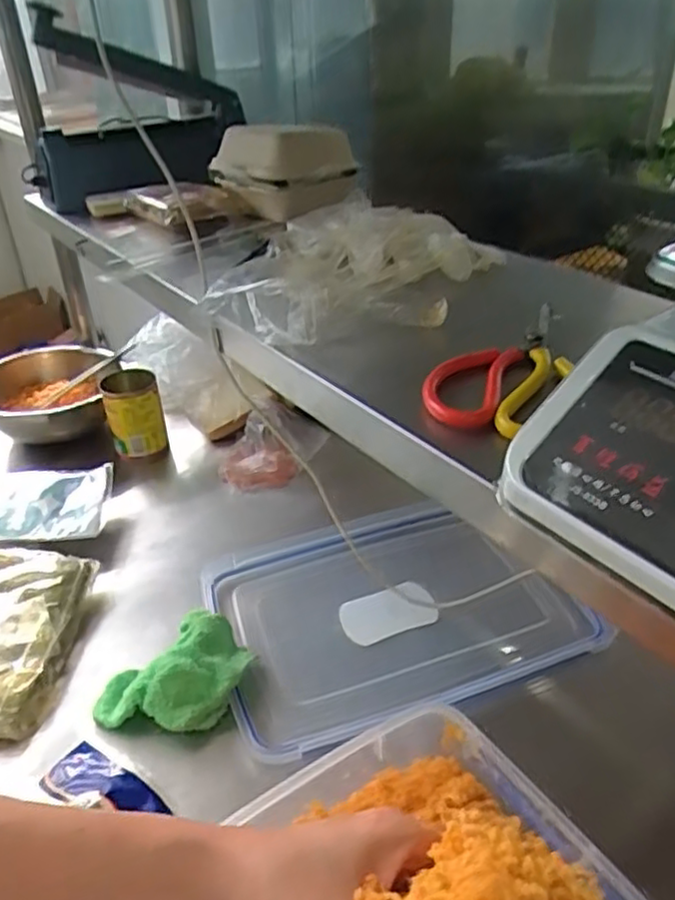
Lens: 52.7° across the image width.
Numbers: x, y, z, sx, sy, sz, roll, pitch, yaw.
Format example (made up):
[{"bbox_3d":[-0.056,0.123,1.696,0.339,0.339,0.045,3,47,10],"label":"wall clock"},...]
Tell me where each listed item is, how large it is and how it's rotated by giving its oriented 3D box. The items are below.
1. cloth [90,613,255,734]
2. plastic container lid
[{"bbox_3d":[-0.146,0.201,0.615,0.126,0.061,0.110,4,34,10],"label":"cloth"},{"bbox_3d":[0.048,0.155,0.689,0.329,0.027,0.248,-15,36,-14],"label":"plastic container lid"}]

